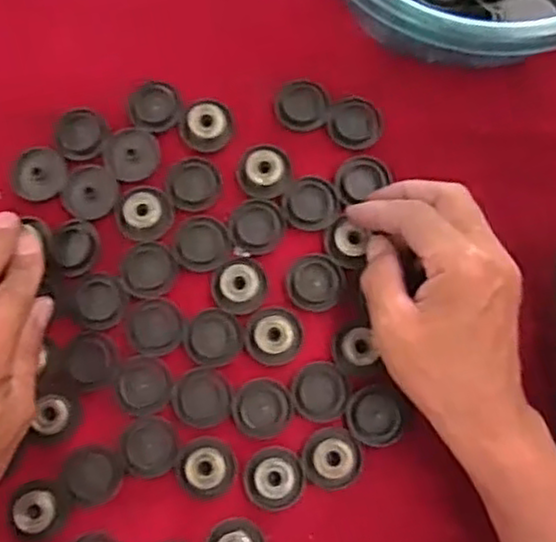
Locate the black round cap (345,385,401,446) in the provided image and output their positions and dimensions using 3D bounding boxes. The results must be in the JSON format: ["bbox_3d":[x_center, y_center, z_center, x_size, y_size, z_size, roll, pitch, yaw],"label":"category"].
[{"bbox_3d":[0.054,0.081,0.403,0.029,0.004,0.033,-14,79,-3],"label":"black round cap"}]

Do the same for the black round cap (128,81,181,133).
[{"bbox_3d":[-0.075,-0.099,0.437,0.030,0.011,0.028,0,79,0],"label":"black round cap"}]

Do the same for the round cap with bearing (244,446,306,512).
[{"bbox_3d":[-0.002,0.114,0.394,0.032,0.004,0.032,0,79,0],"label":"round cap with bearing"}]

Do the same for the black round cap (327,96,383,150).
[{"bbox_3d":[0.047,-0.091,0.438,0.033,0.004,0.031,0,79,0],"label":"black round cap"}]

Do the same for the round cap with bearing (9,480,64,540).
[{"bbox_3d":[-0.133,0.130,0.392,0.028,0.016,0.030,0,79,0],"label":"round cap with bearing"}]

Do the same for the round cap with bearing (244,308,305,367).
[{"bbox_3d":[-0.002,0.037,0.410,0.032,0.005,0.032,0,79,0],"label":"round cap with bearing"}]

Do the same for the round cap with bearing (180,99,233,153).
[{"bbox_3d":[-0.043,-0.089,0.434,0.029,0.009,0.031,0,79,0],"label":"round cap with bearing"}]

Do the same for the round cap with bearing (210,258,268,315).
[{"bbox_3d":[-0.022,0.009,0.416,0.032,0.008,0.030,0,79,0],"label":"round cap with bearing"}]

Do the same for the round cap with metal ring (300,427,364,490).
[{"bbox_3d":[0.030,0.103,0.396,0.032,0.004,0.033,0,79,0],"label":"round cap with metal ring"}]

